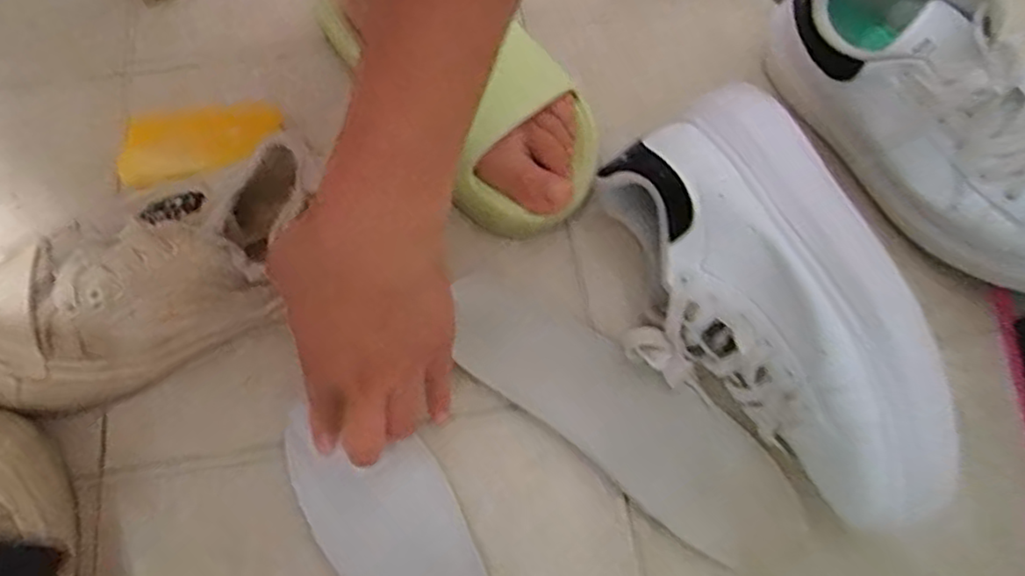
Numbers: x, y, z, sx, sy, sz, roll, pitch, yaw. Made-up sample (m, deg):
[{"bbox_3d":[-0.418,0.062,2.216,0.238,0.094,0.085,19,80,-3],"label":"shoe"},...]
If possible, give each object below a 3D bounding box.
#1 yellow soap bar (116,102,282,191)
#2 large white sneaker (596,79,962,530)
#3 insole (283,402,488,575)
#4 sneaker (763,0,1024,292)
[{"bbox_3d":[-0.217,-0.101,0.467,0.106,0.012,0.061,-11,68,-5],"label":"yellow soap bar"},{"bbox_3d":[0.131,0.009,0.373,0.114,0.096,0.253,-15,69,-6],"label":"large white sneaker"},{"bbox_3d":[-0.051,0.155,0.365,0.076,0.010,0.216,-36,71,-13],"label":"insole"},{"bbox_3d":[0.265,-0.103,0.413,0.086,0.105,0.253,-33,72,-12],"label":"sneaker"}]

